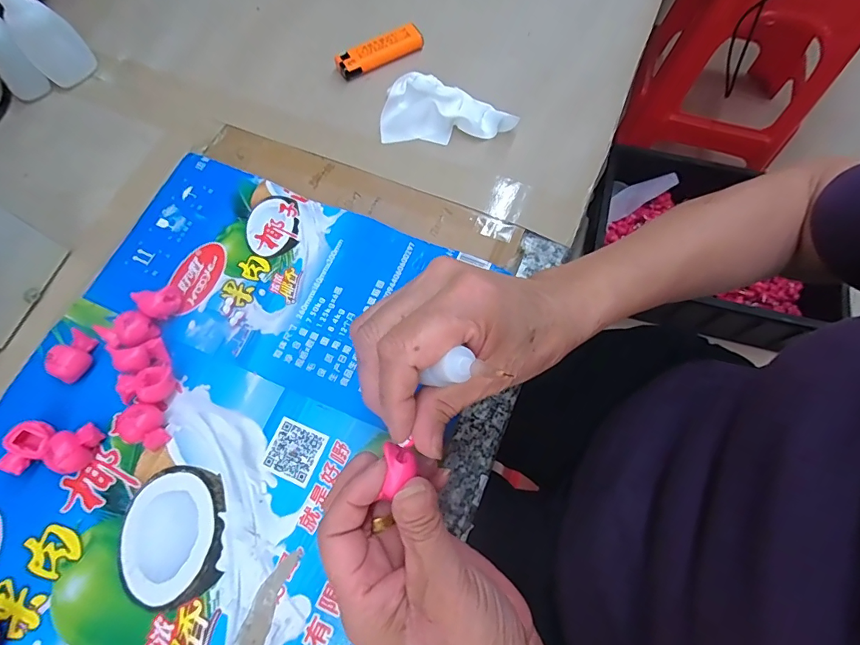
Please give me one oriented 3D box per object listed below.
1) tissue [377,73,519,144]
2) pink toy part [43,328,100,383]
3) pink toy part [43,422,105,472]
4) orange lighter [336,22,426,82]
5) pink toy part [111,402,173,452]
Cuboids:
[{"bbox_3d":[0.015,-0.177,0.381,0.109,0.034,0.042,5,71,1],"label":"tissue"},{"bbox_3d":[-0.244,0.023,0.313,0.017,0.023,0.034,19,72,6],"label":"pink toy part"},{"bbox_3d":[-0.230,0.081,0.296,0.022,0.020,0.030,19,72,6],"label":"pink toy part"},{"bbox_3d":[-0.046,-0.247,0.417,0.081,0.018,0.025,-29,73,-10],"label":"orange lighter"},{"bbox_3d":[-0.186,0.069,0.299,0.024,0.021,0.027,-41,76,-13],"label":"pink toy part"}]

